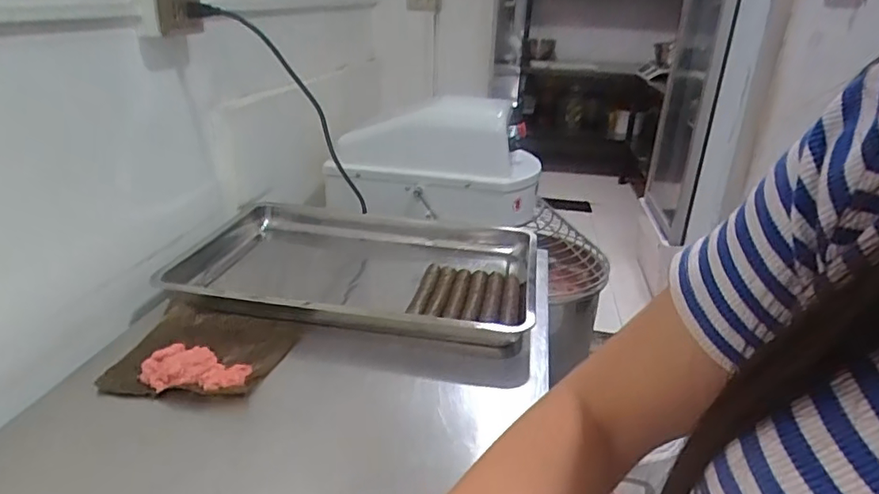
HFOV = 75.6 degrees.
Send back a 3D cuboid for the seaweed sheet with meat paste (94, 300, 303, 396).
[{"bbox_3d":[-0.318,0.134,0.774,0.205,0.034,0.194,6,24,5],"label":"seaweed sheet with meat paste"}]

